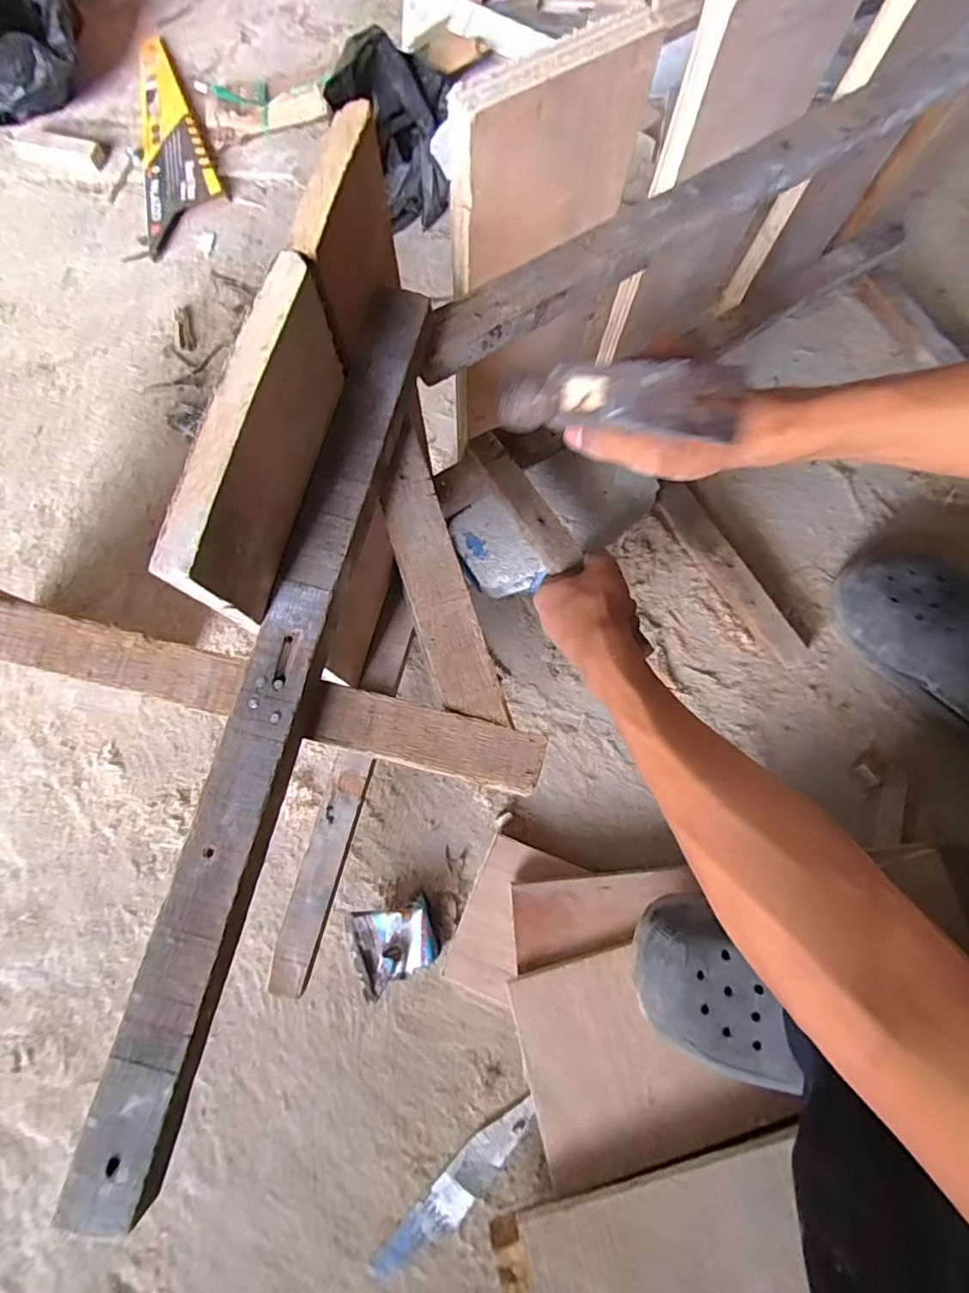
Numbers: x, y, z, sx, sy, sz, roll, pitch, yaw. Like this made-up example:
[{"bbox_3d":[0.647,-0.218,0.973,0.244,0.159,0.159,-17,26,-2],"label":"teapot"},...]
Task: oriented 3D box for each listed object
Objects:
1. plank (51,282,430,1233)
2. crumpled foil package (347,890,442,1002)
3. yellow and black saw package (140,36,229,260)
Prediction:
[{"bbox_3d":[-0.093,0.015,0.256,0.032,0.014,0.420,14,76,2],"label":"plank"},{"bbox_3d":[-0.077,0.253,0.476,0.068,0.030,0.064,-21,79,-6],"label":"crumpled foil package"},{"bbox_3d":[-0.384,-0.631,0.684,0.096,0.018,0.323,-11,78,-4],"label":"yellow and black saw package"}]

